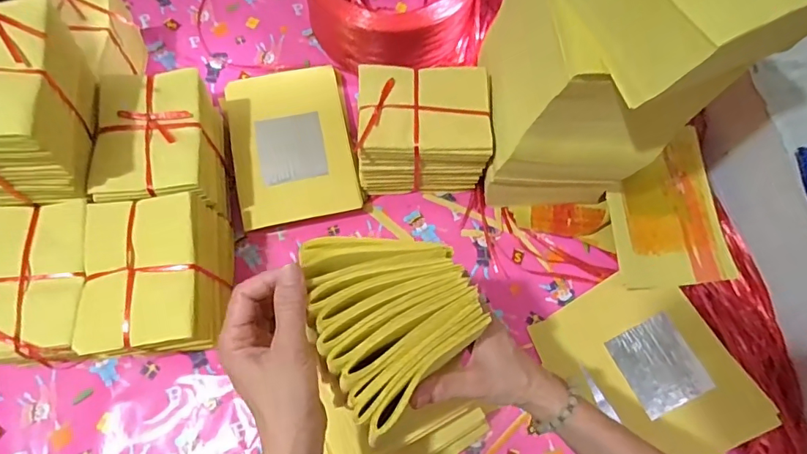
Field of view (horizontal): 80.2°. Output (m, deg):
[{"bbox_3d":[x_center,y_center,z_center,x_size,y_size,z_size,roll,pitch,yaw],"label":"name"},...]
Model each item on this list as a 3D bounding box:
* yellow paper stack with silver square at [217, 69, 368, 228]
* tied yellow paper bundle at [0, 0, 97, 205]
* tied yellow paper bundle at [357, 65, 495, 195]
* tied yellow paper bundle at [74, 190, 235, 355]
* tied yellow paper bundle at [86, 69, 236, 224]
[{"bbox_3d":[-0.159,-0.118,0.702,0.171,0.044,0.232,-12,71,-7],"label":"yellow paper stack with silver square"},{"bbox_3d":[-0.408,-0.128,0.497,0.120,0.128,0.167,-5,70,-4],"label":"tied yellow paper bundle"},{"bbox_3d":[0.025,-0.125,0.656,0.167,0.143,0.121,-2,70,-3],"label":"tied yellow paper bundle"},{"bbox_3d":[-0.283,0.066,0.574,0.137,0.129,0.168,-7,70,-5],"label":"tied yellow paper bundle"},{"bbox_3d":[-0.304,-0.091,0.629,0.123,0.146,0.166,-7,70,-5],"label":"tied yellow paper bundle"}]

